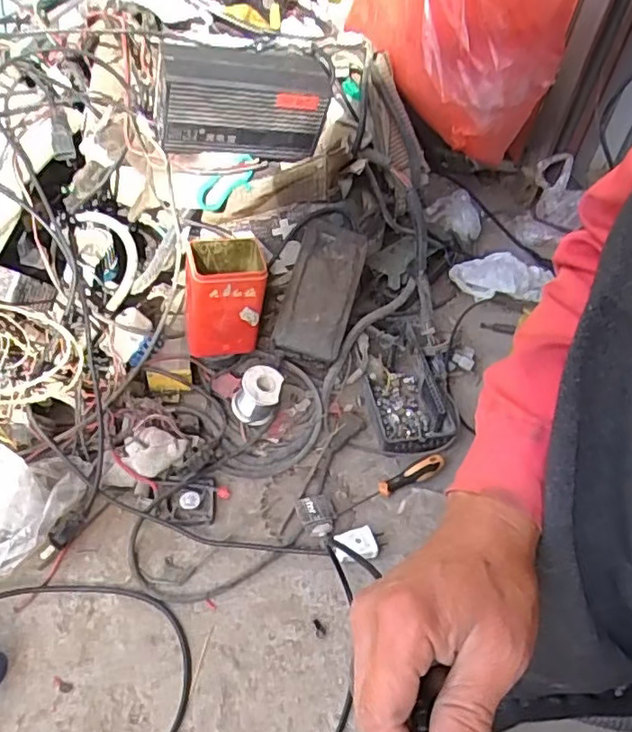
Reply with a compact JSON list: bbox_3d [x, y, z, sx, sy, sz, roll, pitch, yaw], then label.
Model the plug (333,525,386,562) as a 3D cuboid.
[{"bbox_3d":[0.049,0.187,0.646,0.054,0.016,0.039,-6,45,-11],"label":"plug"}]

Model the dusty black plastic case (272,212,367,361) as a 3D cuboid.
[{"bbox_3d":[0.010,-0.112,0.792,0.084,0.039,0.209,14,79,10],"label":"dusty black plastic case"}]

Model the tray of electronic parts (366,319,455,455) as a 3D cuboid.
[{"bbox_3d":[0.107,0.022,0.773,0.090,0.033,0.198,-5,45,-10],"label":"tray of electronic parts"}]

